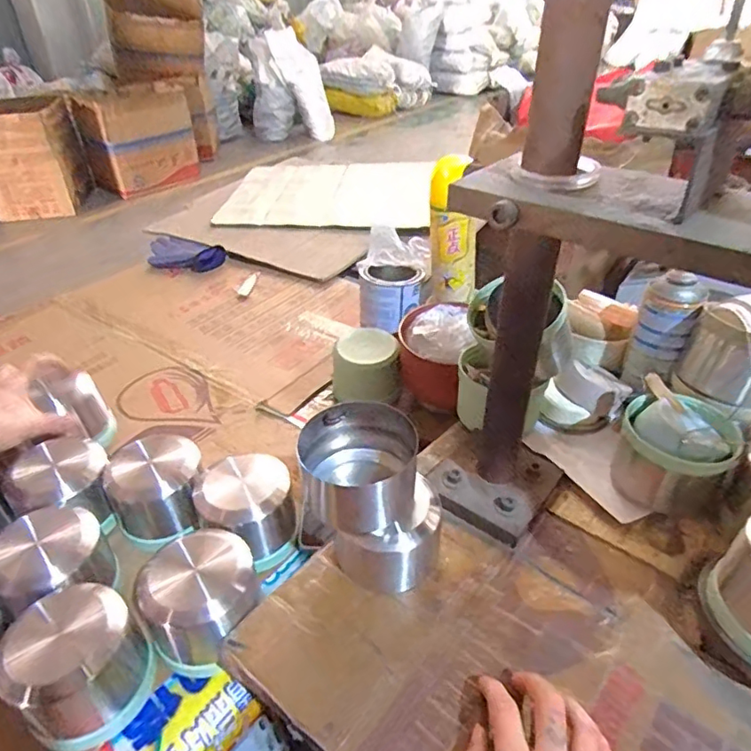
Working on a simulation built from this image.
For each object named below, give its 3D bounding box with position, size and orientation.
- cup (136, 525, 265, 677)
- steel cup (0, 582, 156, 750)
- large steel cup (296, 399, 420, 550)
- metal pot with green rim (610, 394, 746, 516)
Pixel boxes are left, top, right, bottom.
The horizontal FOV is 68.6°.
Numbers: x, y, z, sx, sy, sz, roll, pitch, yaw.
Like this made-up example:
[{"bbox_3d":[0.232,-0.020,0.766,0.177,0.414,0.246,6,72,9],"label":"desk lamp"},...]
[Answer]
[{"bbox_3d":[-0.162,0.206,0.517,0.103,0.096,0.099,-1,38,1],"label":"cup"},{"bbox_3d":[-0.251,0.239,0.464,0.095,0.097,0.100,-1,38,1],"label":"steel cup"},{"bbox_3d":[-0.017,0.087,0.517,0.096,0.077,0.110,-4,37,-3],"label":"large steel cup"},{"bbox_3d":[0.321,0.079,0.596,0.102,0.111,0.099,-1,38,1],"label":"metal pot with green rim"}]

